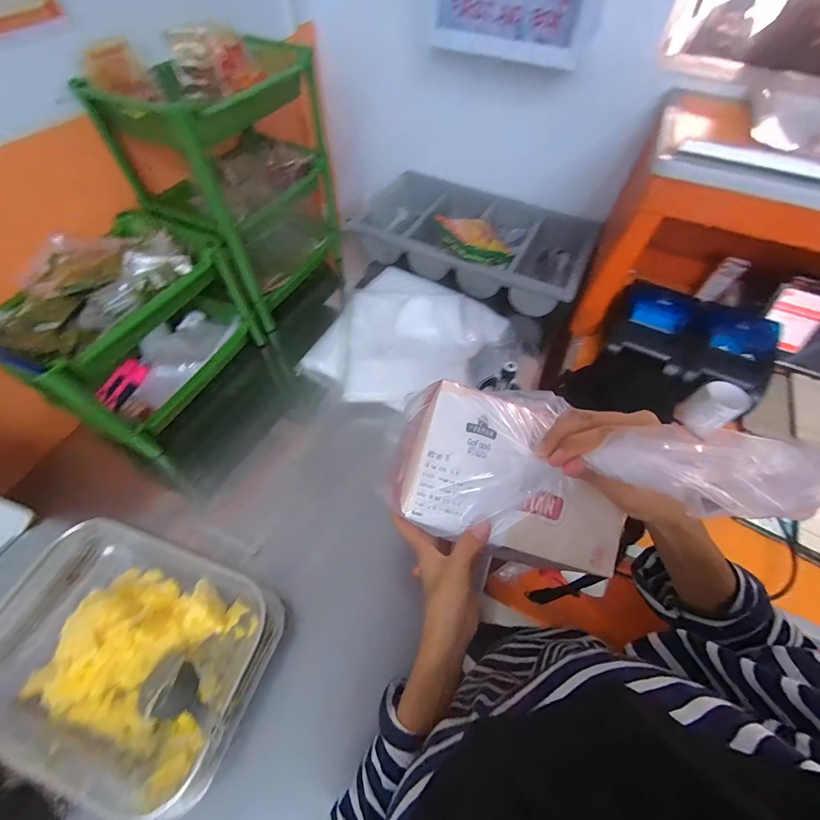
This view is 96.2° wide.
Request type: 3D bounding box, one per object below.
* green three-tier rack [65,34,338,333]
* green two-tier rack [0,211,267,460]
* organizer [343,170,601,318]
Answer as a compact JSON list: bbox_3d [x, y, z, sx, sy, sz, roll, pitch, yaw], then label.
[{"bbox_3d":[-0.298,-0.382,0.690,0.199,0.388,0.296,23,59,12],"label":"green three-tier rack"},{"bbox_3d":[-0.428,-0.127,0.579,0.202,0.201,0.297,24,60,13],"label":"green two-tier rack"},{"bbox_3d":[0.136,-0.388,0.832,0.502,0.115,0.267,26,60,14],"label":"organizer"}]

